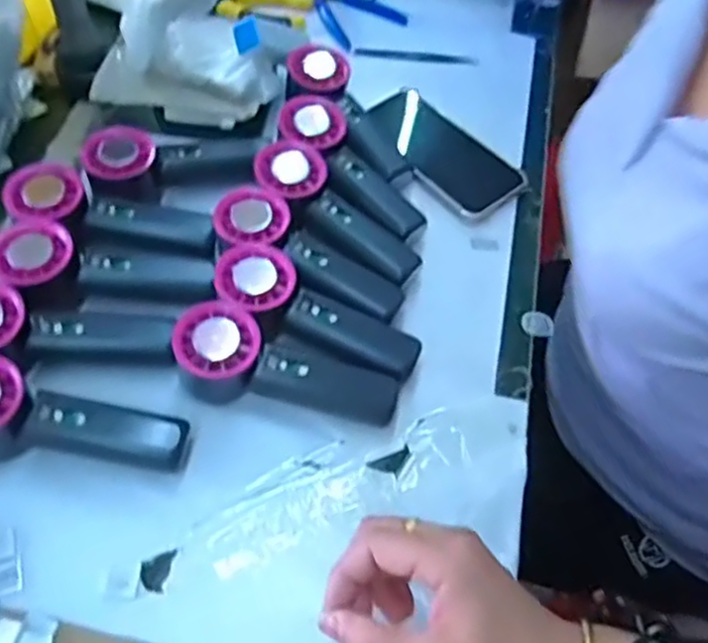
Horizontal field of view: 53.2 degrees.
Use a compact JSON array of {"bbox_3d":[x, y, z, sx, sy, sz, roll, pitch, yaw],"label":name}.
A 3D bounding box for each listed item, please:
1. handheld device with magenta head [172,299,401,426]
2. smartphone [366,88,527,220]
[{"bbox_3d":[-0.046,0.032,0.494,0.155,0.055,0.057,9,57,1],"label":"handheld device with magenta head"},{"bbox_3d":[0.080,-0.161,0.657,0.084,0.012,0.158,-34,66,-23],"label":"smartphone"}]

